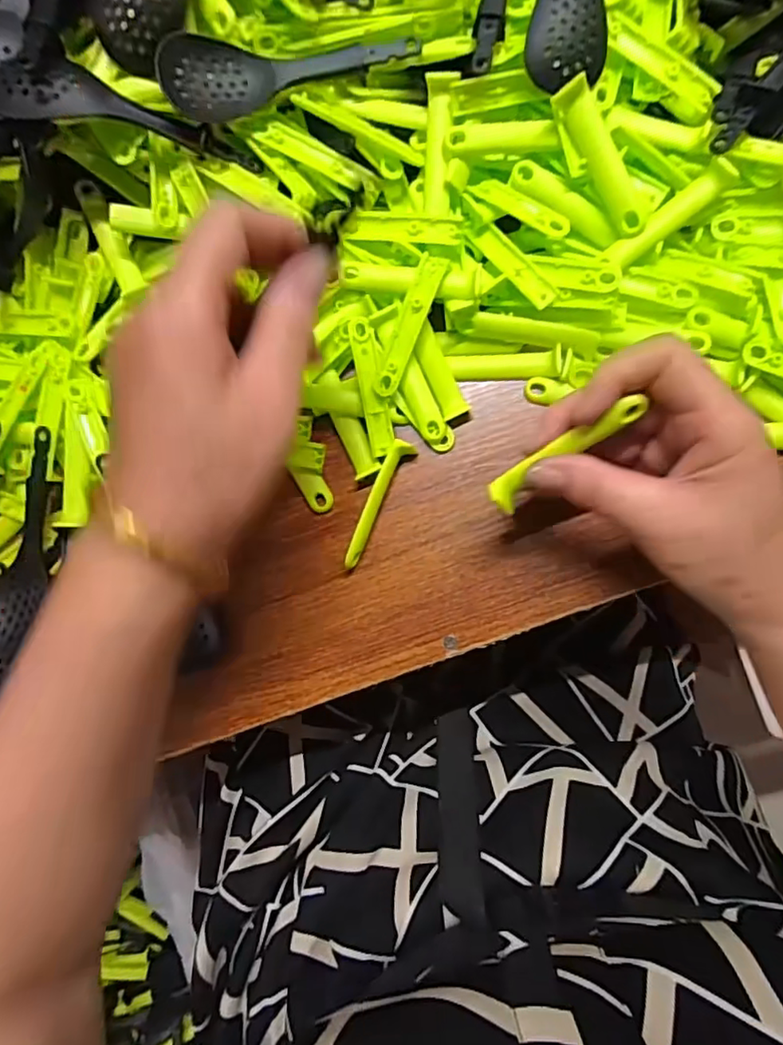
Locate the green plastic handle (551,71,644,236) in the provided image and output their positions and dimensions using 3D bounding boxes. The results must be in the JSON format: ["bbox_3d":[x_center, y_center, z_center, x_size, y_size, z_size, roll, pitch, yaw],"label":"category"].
[{"bbox_3d":[0.106,-0.181,0.286,0.016,0.011,0.075,-30,100,7],"label":"green plastic handle"}]

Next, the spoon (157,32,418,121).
[{"bbox_3d":[-0.050,-0.229,0.290,0.123,0.031,0.030,-3,85,7],"label":"spoon"}]

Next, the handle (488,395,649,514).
[{"bbox_3d":[0.077,-0.030,0.259,0.073,0.008,0.016,-34,86,20],"label":"handle"}]

